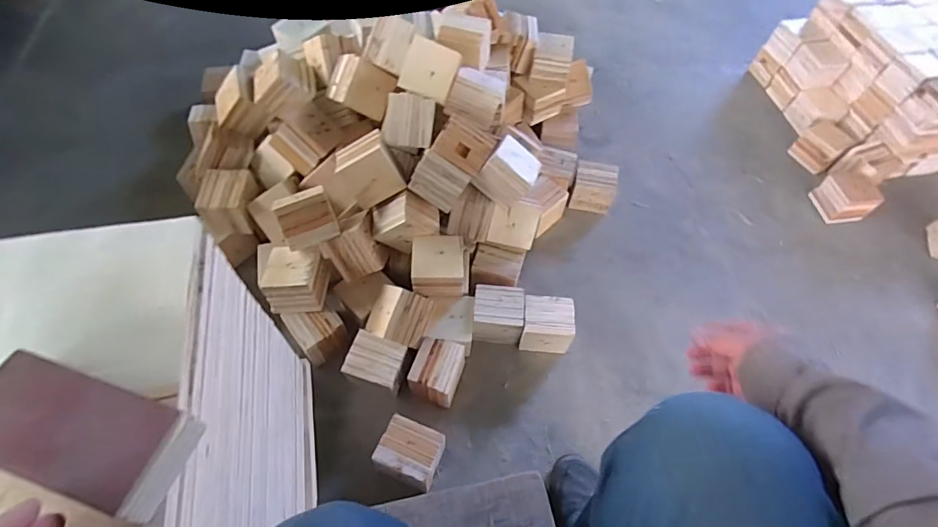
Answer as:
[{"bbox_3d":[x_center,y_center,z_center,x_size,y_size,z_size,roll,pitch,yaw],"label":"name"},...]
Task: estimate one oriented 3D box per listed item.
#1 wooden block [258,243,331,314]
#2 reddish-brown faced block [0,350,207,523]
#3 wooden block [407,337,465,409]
[{"bbox_3d":[-0.325,0.029,0.894,0.104,0.094,0.107,-1,60,-2],"label":"wooden block"},{"bbox_3d":[-0.280,0.117,0.338,0.150,0.047,0.071,16,58,9],"label":"reddish-brown faced block"},{"bbox_3d":[-0.059,0.201,0.887,0.080,0.089,0.100,16,61,8],"label":"wooden block"}]

